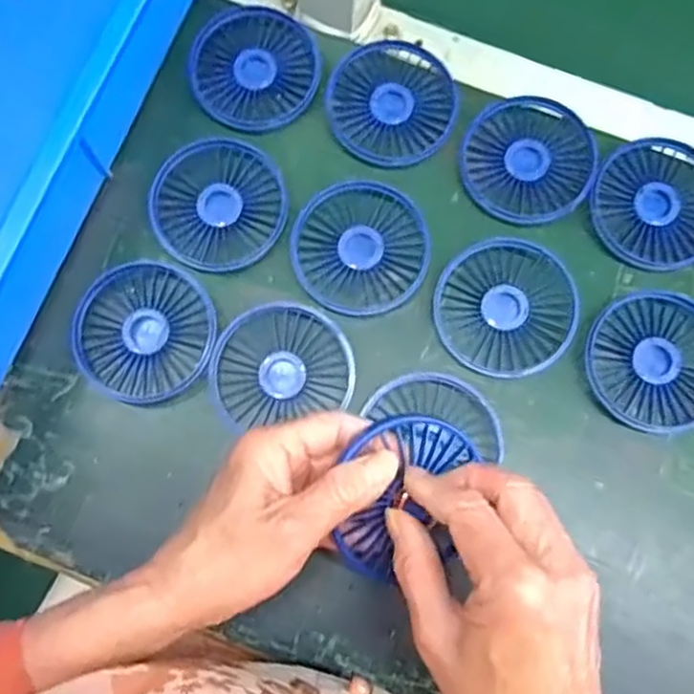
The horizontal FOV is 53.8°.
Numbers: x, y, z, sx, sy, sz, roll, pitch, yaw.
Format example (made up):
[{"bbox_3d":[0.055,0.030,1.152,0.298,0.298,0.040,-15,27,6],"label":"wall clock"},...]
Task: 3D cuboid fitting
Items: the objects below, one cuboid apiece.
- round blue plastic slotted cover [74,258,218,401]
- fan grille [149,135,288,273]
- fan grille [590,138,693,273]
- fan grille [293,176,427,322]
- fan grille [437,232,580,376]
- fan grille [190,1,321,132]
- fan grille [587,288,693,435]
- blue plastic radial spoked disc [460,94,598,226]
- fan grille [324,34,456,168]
[{"bbox_3d":[-0.128,-0.010,0.431,0.088,0.013,0.087,0,76,-1],"label":"round blue plastic slotted cover"},{"bbox_3d":[-0.085,-0.095,0.451,0.084,0.008,0.089,0,76,-1],"label":"fan grille"},{"bbox_3d":[0.207,-0.094,0.456,0.085,0.020,0.085,0,76,-1],"label":"fan grille"},{"bbox_3d":[0.009,-0.064,0.443,0.085,0.013,0.083,0,76,-1],"label":"fan grille"},{"bbox_3d":[0.100,-0.026,0.435,0.083,0.020,0.088,0,76,-1],"label":"fan grille"},{"bbox_3d":[-0.064,-0.193,0.474,0.084,0.015,0.089,0,76,-1],"label":"fan grille"},{"bbox_3d":[0.196,0.008,0.433,0.086,0.014,0.088,-17,77,-6],"label":"fan grille"},{"bbox_3d":[0.121,-0.126,0.460,0.084,0.018,0.084,0,76,-1],"label":"blue plastic radial spoked disc"},{"bbox_3d":[0.031,-0.168,0.468,0.085,0.011,0.087,0,76,-1],"label":"fan grille"}]

